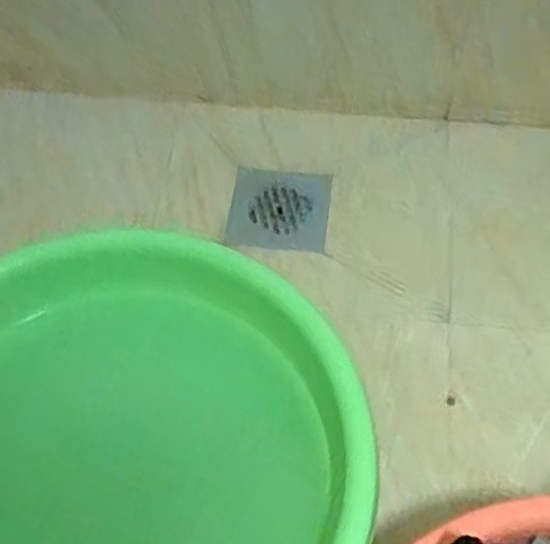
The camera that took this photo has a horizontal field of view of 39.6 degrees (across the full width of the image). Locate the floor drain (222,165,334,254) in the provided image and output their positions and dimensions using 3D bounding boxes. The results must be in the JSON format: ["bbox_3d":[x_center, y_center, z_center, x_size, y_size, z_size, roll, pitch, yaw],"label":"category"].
[{"bbox_3d":[0.005,-0.064,0.787,0.100,0.007,0.102,5,56,6],"label":"floor drain"}]

